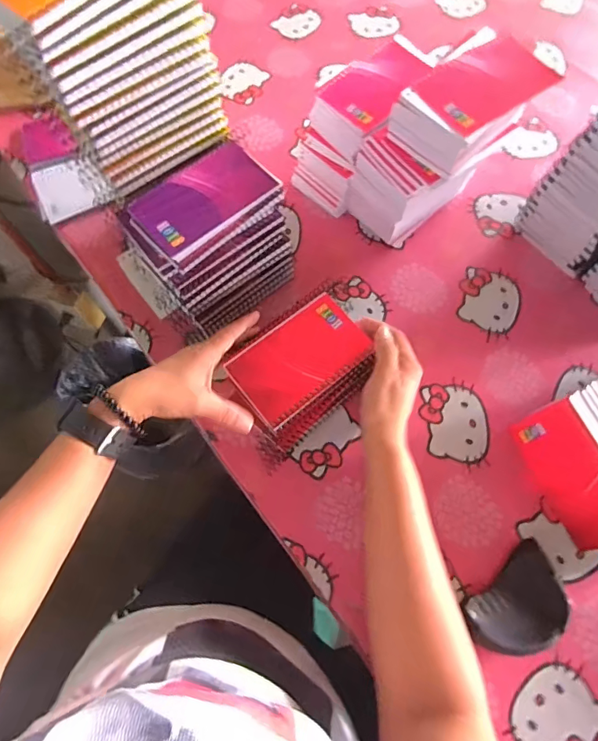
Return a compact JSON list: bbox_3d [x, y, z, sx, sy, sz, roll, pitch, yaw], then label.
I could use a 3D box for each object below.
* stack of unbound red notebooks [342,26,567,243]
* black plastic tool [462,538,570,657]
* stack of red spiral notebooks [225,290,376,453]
[{"bbox_3d":[0.153,-0.238,0.488,0.157,0.174,0.103,-33,73,-12],"label":"stack of unbound red notebooks"},{"bbox_3d":[0.200,0.215,0.398,0.097,0.028,0.066,-37,74,-13],"label":"black plastic tool"},{"bbox_3d":[0.001,-0.003,0.449,0.137,0.044,0.101,-40,75,-14],"label":"stack of red spiral notebooks"}]

